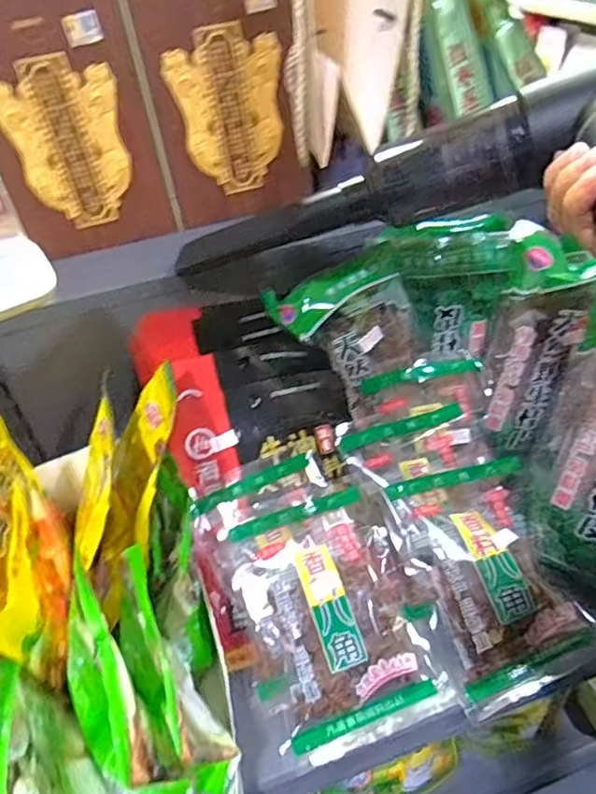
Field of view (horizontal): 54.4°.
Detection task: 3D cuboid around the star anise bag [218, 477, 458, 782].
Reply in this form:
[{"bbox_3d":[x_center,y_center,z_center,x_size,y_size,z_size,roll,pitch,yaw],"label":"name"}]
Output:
[{"bbox_3d":[0.026,0.163,0.443,0.126,0.029,0.181,-16,67,-13],"label":"star anise bag"}]

